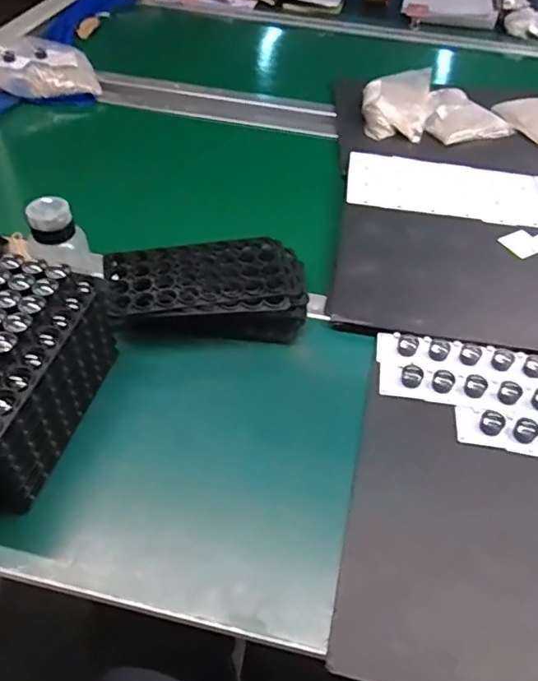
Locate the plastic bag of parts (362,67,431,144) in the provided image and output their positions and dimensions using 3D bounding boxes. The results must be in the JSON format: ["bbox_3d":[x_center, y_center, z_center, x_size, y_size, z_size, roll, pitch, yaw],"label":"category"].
[{"bbox_3d":[0.223,-0.411,0.970,0.118,0.056,0.161,9,50,6],"label":"plastic bag of parts"}]

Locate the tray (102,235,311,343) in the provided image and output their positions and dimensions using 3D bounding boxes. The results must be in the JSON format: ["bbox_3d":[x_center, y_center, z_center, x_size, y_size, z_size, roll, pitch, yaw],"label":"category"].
[{"bbox_3d":[-0.070,-0.056,0.628,0.220,0.054,0.128,-5,50,-6],"label":"tray"}]

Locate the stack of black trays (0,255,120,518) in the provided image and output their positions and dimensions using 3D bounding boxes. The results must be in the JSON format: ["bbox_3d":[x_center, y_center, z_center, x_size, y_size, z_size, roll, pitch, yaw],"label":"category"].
[{"bbox_3d":[-0.228,0.035,0.499,0.096,0.124,0.201,12,50,8],"label":"stack of black trays"}]

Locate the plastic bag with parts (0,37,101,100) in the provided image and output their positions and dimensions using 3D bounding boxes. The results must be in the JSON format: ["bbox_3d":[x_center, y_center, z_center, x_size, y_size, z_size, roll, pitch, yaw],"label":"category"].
[{"bbox_3d":[-0.444,-0.487,1.010,0.247,0.055,0.146,-11,49,-13],"label":"plastic bag with parts"}]

